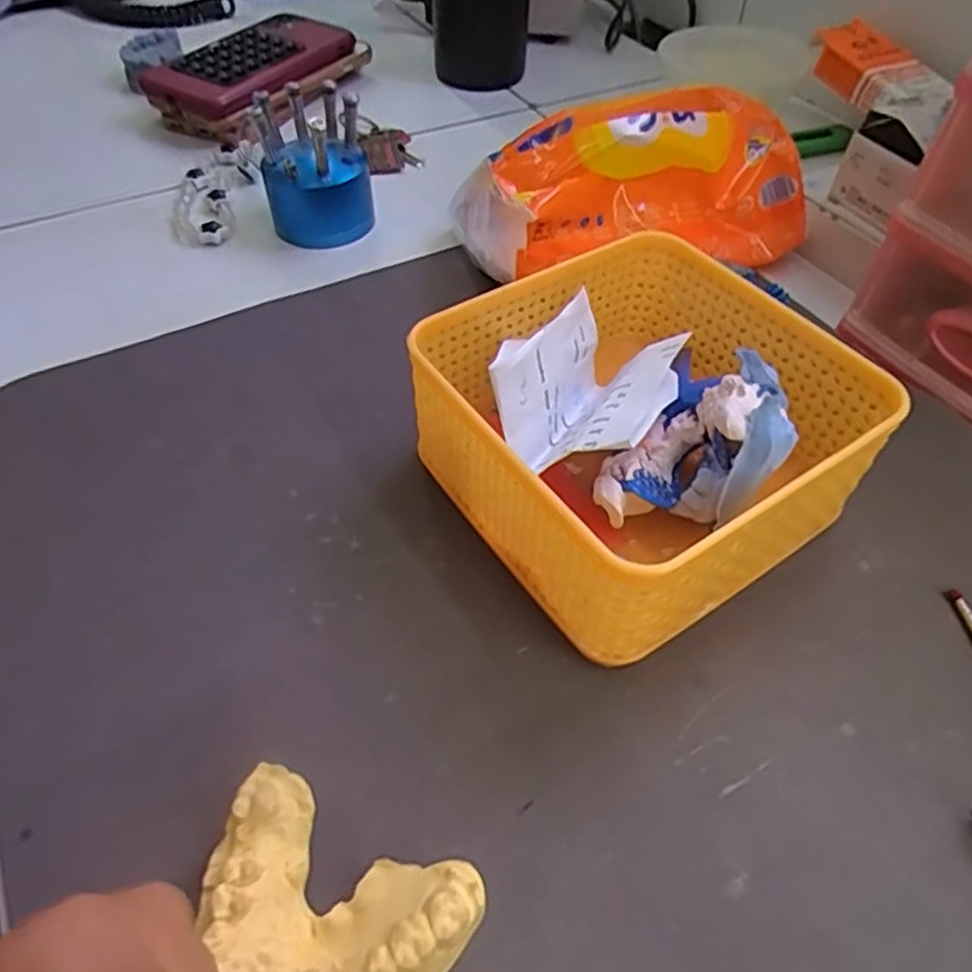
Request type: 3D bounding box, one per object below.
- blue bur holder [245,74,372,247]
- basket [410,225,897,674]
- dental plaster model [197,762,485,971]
[{"bbox_3d":[-0.096,-0.179,0.395,0.056,0.068,0.057,-10,51,-8],"label":"blue bur holder"},{"bbox_3d":[0.056,-0.022,0.266,0.135,0.066,0.131,-27,56,-21],"label":"basket"},{"bbox_3d":[-0.041,0.112,0.181,0.068,0.025,0.050,21,53,16],"label":"dental plaster model"}]

